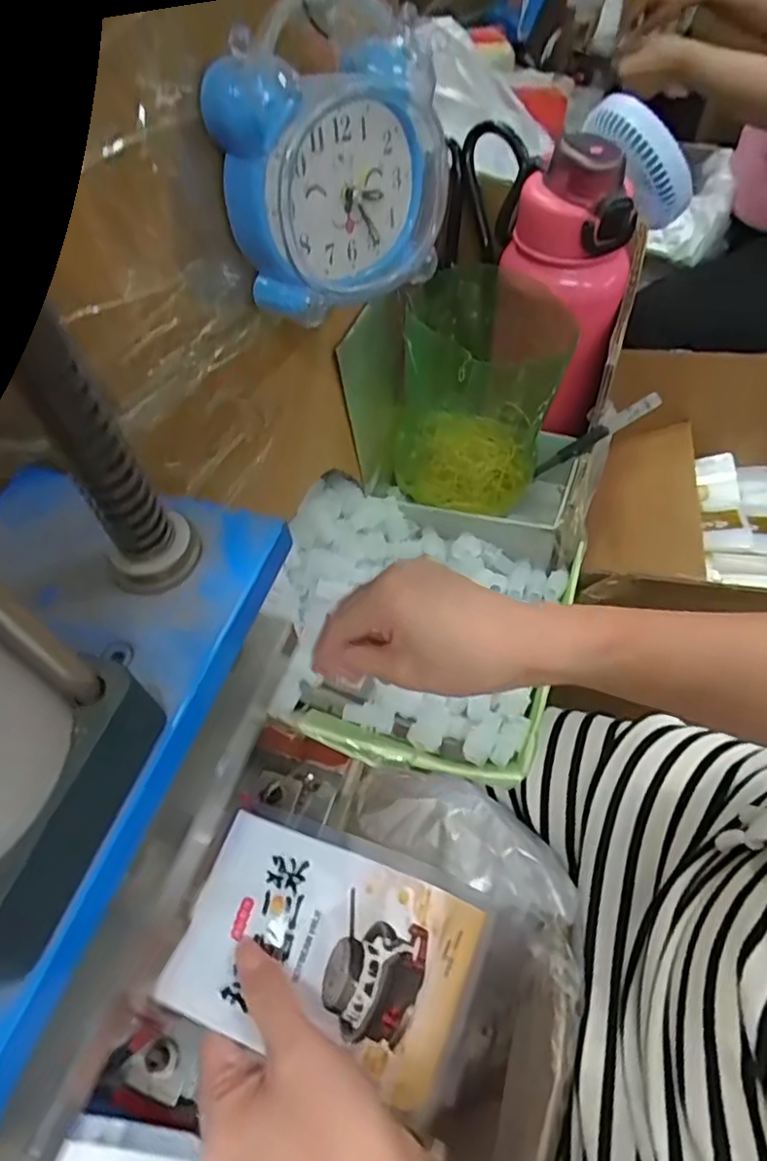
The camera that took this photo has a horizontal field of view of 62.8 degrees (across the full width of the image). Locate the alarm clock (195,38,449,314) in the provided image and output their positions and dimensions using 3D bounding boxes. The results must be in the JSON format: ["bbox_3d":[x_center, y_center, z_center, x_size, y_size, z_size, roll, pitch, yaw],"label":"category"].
[{"bbox_3d":[-0.016,-0.173,0.269,0.042,0.090,0.096,38,66,27],"label":"alarm clock"}]

